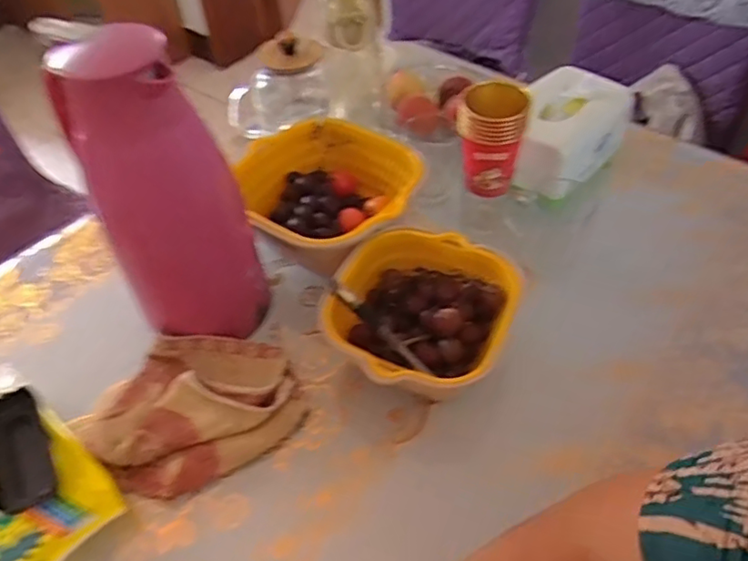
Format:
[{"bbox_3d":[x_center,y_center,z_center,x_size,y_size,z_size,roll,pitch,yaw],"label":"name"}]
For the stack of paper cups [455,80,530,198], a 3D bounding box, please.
[{"bbox_3d":[0.129,-0.154,0.667,0.071,0.113,0.064,7,49,10],"label":"stack of paper cups"}]

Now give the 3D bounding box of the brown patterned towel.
[{"bbox_3d":[-0.173,0.120,0.582,0.193,0.037,0.153,-26,52,-18],"label":"brown patterned towel"}]

